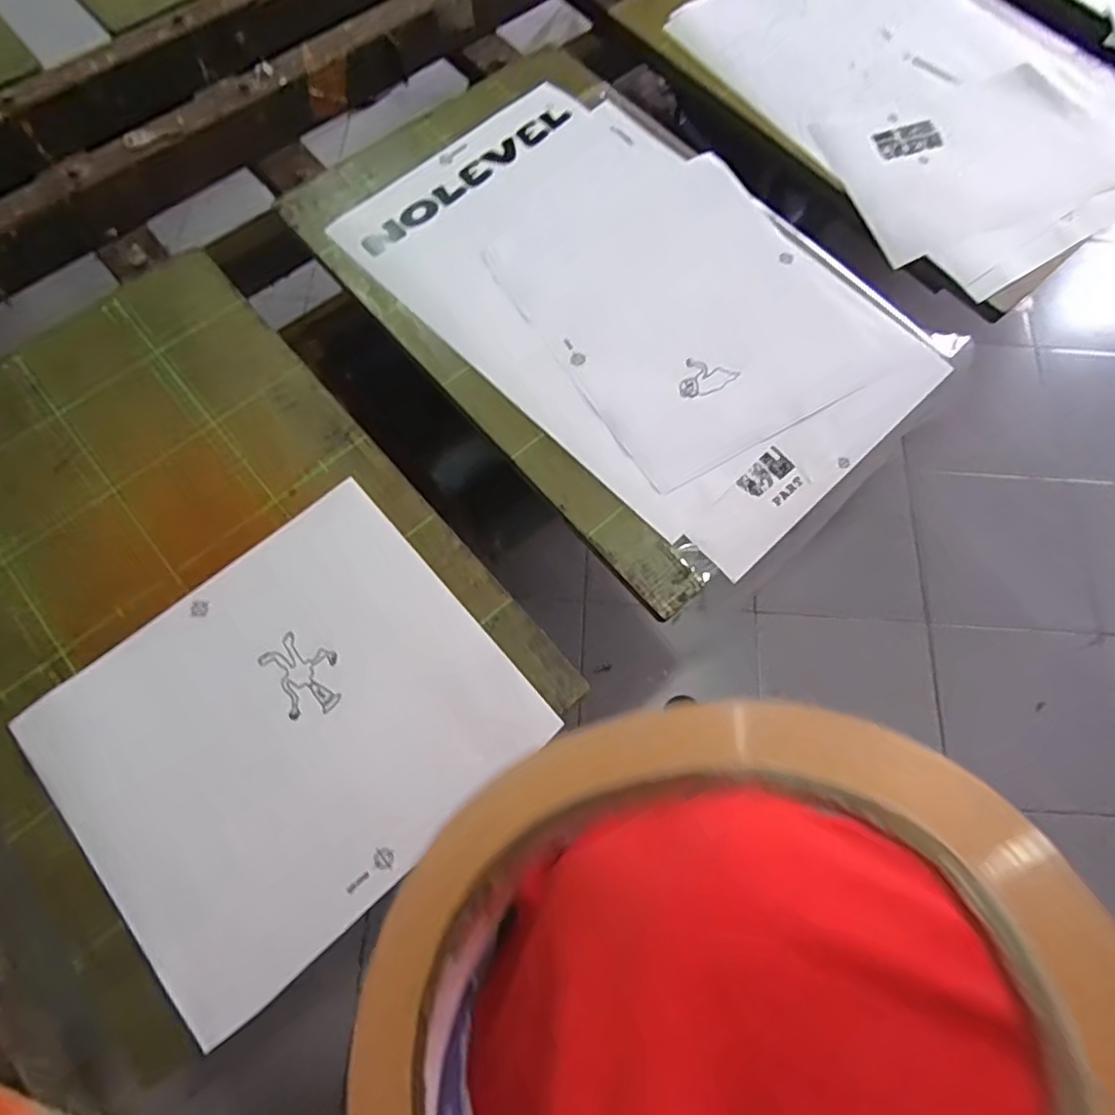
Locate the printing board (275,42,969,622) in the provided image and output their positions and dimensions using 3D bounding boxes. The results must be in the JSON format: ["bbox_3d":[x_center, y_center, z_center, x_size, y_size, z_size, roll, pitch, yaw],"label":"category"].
[{"bbox_3d":[0.051,-0.273,0.641,0.391,0.024,0.584,-40,75,-13],"label":"printing board"}]

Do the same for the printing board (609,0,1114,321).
[{"bbox_3d":[0.428,-0.592,0.757,0.455,0.025,0.597,-33,74,-12],"label":"printing board"}]

